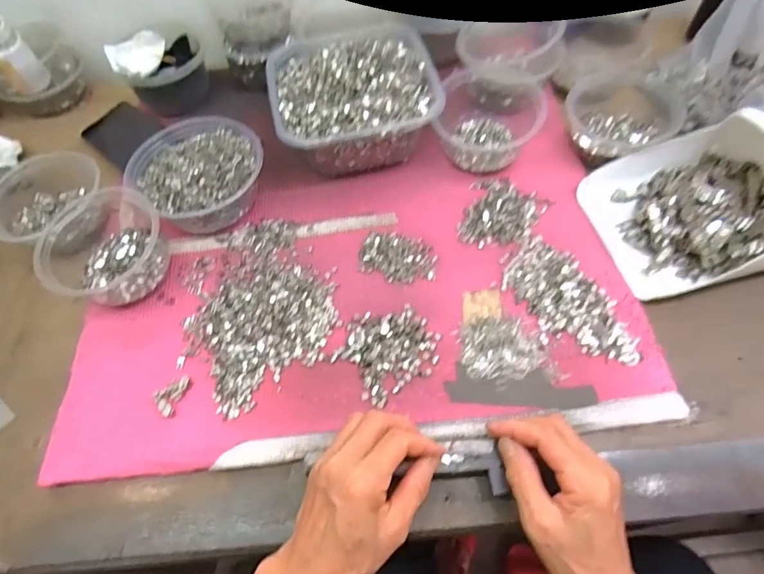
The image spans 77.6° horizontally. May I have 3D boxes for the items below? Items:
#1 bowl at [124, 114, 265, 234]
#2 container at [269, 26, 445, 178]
[{"bbox_3d":[-0.192,-0.121,0.509,0.128,0.058,0.124,-2,59,3],"label":"bowl"},{"bbox_3d":[-0.033,-0.213,0.543,0.175,0.073,0.183,-14,60,-4],"label":"container"}]

